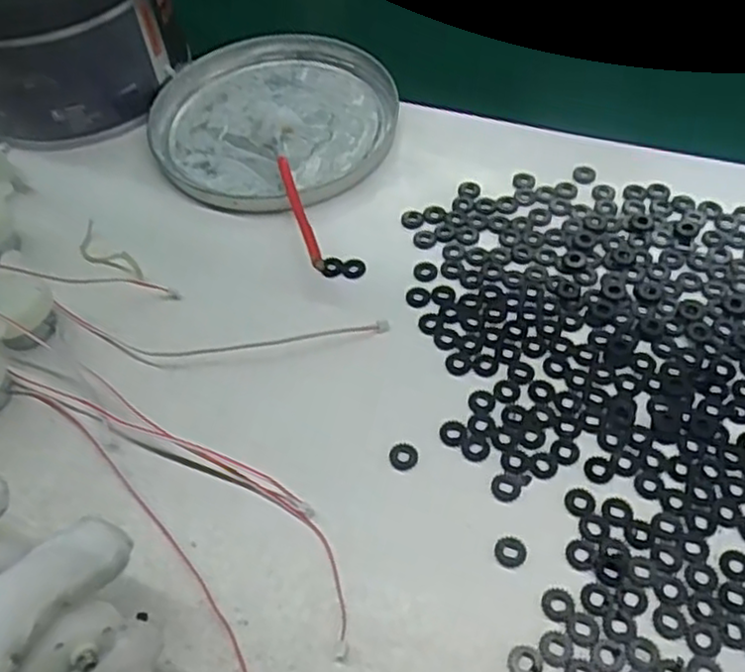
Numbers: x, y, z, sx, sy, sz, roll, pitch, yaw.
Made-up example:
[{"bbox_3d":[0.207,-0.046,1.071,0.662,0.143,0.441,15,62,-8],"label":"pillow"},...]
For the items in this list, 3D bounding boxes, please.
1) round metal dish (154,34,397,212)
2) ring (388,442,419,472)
[{"bbox_3d":[-0.053,-0.121,0.394,0.128,0.013,0.139,-2,54,3],"label":"round metal dish"},{"bbox_3d":[0.012,0.045,0.271,0.011,0.004,0.011,-2,54,3],"label":"ring"}]

